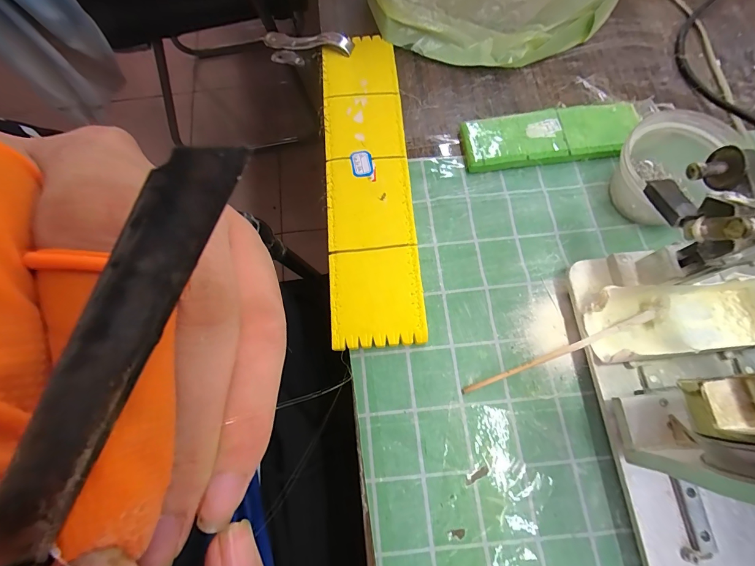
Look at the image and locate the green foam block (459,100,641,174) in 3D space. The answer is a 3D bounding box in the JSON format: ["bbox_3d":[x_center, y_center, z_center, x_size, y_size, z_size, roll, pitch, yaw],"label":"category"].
[{"bbox_3d":[0.175,-0.149,0.353,0.174,0.015,0.058,-6,72,-2],"label":"green foam block"}]

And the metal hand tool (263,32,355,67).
[{"bbox_3d":[-0.085,-0.280,0.412,0.125,0.040,0.017,15,72,27],"label":"metal hand tool"}]

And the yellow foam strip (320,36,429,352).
[{"bbox_3d":[-0.010,-0.108,0.342,0.078,0.013,0.331,-4,72,-1],"label":"yellow foam strip"}]

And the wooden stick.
[{"bbox_3d":[0.140,0.056,0.274,0.155,0.006,0.006,-25,73,7],"label":"wooden stick"}]

